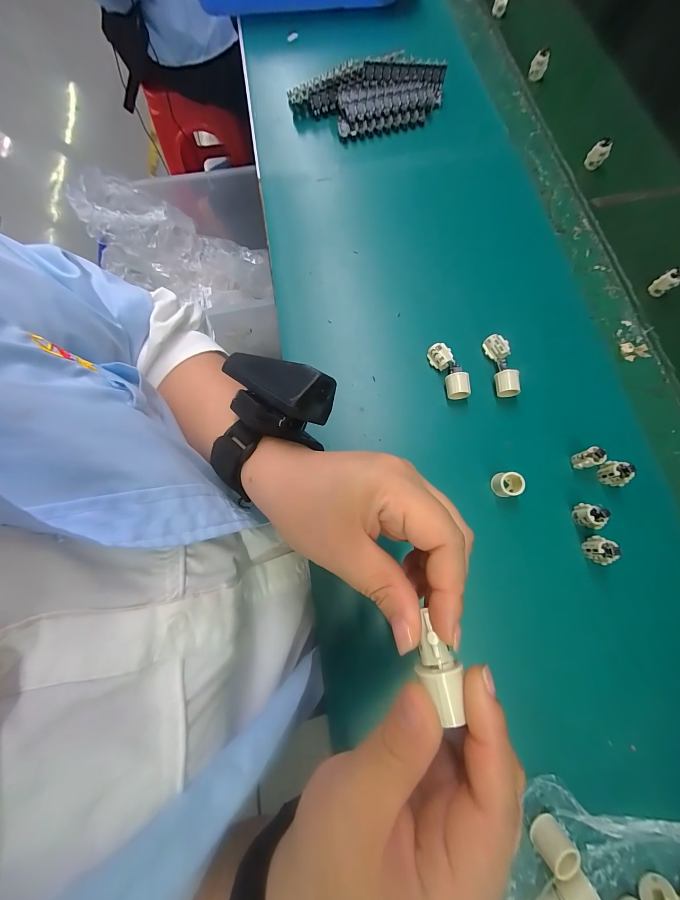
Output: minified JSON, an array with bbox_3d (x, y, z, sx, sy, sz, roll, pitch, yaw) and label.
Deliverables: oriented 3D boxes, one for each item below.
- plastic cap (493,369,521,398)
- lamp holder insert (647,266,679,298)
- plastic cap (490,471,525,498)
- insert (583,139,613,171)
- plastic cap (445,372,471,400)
[{"bbox_3d":[0.148,-0.058,0.290,0.019,0.018,0.021,3,73,1],"label":"plastic cap"},{"bbox_3d":[0.321,-0.165,0.316,0.015,0.027,0.015,0,73,0],"label":"lamp holder insert"},{"bbox_3d":[0.136,0.029,0.264,0.019,0.018,0.018,0,73,0],"label":"plastic cap"},{"bbox_3d":[0.293,-0.336,0.369,0.023,0.027,0.007,-10,73,-3],"label":"insert"},{"bbox_3d":[0.105,-0.057,0.288,0.021,0.016,0.019,2,73,1],"label":"plastic cap"}]

